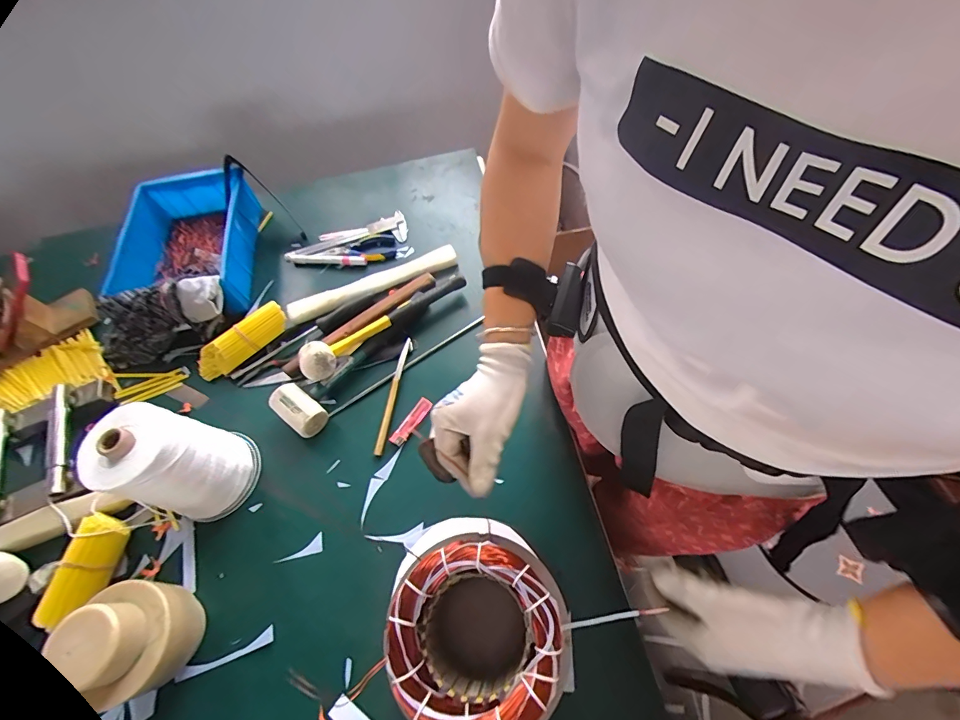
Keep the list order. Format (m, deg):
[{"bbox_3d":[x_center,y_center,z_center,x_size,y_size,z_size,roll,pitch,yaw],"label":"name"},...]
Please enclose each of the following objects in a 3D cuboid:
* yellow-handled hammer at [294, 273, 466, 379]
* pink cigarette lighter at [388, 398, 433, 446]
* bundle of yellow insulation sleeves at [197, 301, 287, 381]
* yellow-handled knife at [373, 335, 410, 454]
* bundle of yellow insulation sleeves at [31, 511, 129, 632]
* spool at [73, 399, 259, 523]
[{"bbox_3d":[-0.149,-0.061,0.653,0.284,0.066,0.062,-34,65,-13],"label":"yellow-handled hammer"},{"bbox_3d":[-0.100,0.089,0.601,0.023,0.006,0.077,30,68,18],"label":"pink cigarette lighter"},{"bbox_3d":[-0.386,-0.031,0.668,0.160,0.045,0.049,-39,66,-15],"label":"bundle of yellow insulation sleeves"},{"bbox_3d":[-0.130,0.050,0.621,0.015,0.014,0.183,5,63,7],"label":"yellow-handled knife"},{"bbox_3d":[-0.495,0.262,0.523,0.043,0.045,0.123,3,63,6],"label":"bundle of yellow insulation sleeves"},{"bbox_3d":[-0.369,0.128,0.514,0.101,0.166,0.114,16,65,12],"label":"spool"}]

